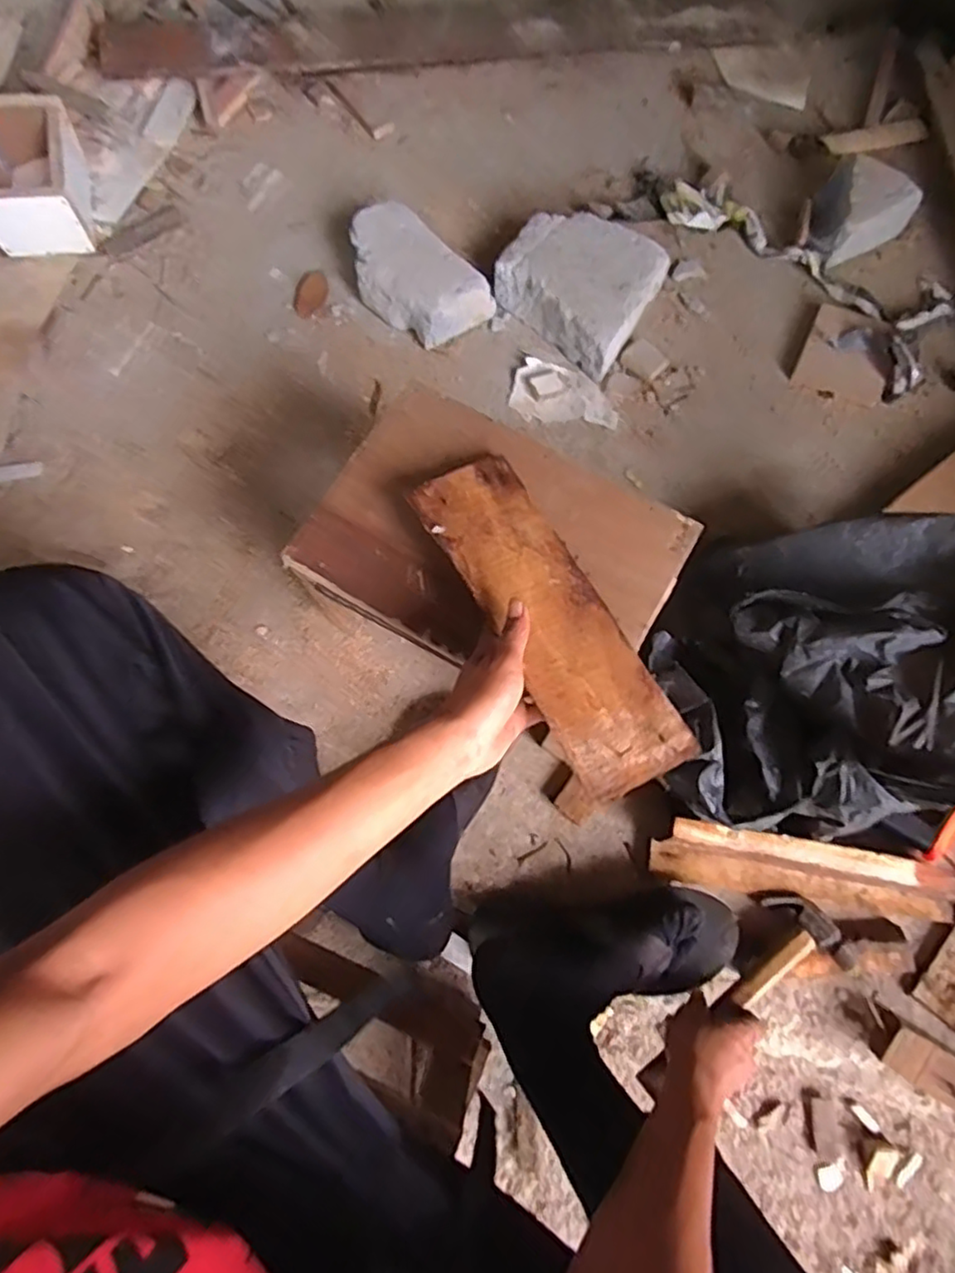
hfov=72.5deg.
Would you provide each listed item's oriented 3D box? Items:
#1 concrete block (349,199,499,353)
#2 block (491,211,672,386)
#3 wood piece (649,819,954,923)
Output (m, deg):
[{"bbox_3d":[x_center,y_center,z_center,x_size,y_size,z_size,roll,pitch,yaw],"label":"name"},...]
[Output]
[{"bbox_3d":[-0.091,-0.503,0.911,0.206,0.065,0.122,42,79,12],"label":"concrete block"},{"bbox_3d":[0.144,-0.490,0.903,0.209,0.061,0.188,38,79,12],"label":"block"},{"bbox_3d":[0.346,0.247,0.672,0.308,0.066,0.061,9,74,4],"label":"wood piece"}]

